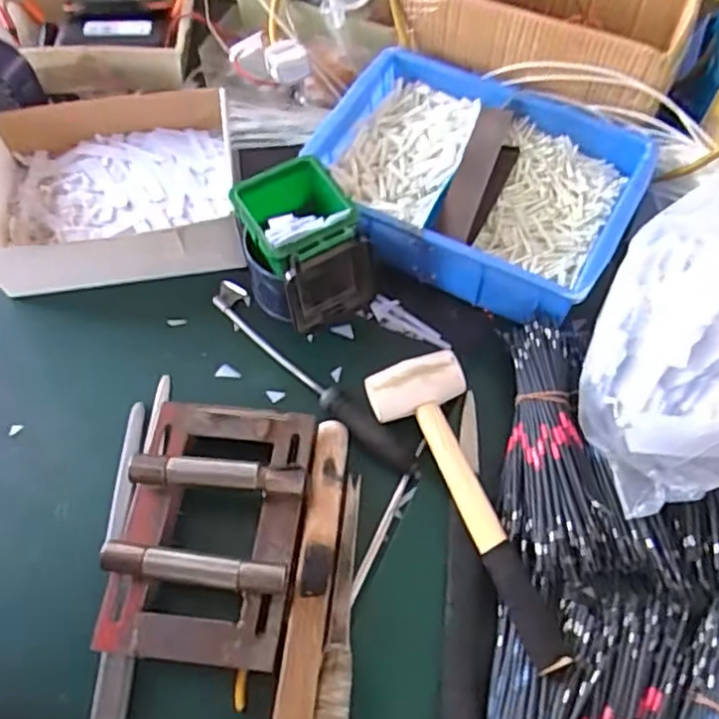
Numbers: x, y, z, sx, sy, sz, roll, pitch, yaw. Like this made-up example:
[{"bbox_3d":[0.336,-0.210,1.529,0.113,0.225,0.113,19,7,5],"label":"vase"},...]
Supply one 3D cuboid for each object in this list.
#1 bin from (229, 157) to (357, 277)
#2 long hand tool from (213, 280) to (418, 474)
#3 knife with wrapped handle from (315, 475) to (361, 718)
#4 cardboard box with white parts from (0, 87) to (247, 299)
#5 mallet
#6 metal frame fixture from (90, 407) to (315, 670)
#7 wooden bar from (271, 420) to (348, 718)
[{"bbox_3d":[-0.052,-0.120,0.551,0.088,0.042,0.094,-23,65,-10],"label":"bin"},{"bbox_3d":[-0.046,0.009,0.593,0.031,0.023,0.257,-41,69,-18],"label":"long hand tool"},{"bbox_3d":[-0.013,0.190,0.501,0.022,0.021,0.207,4,63,4],"label":"knife with wrapped handle"},{"bbox_3d":[-0.242,-0.166,0.651,0.228,0.076,0.174,-8,63,-3],"label":"cardboard box with white parts"},{"bbox_3d":[0.088,0.114,0.523,0.079,0.048,0.254,-21,64,-9],"label":"mallet"},{"bbox_3d":[-0.118,0.131,0.516,0.141,0.051,0.202,5,63,4],"label":"metal frame fixture"},{"bbox_3d":[-0.037,0.170,0.491,0.028,0.015,0.270,5,63,4],"label":"wooden bar"}]

